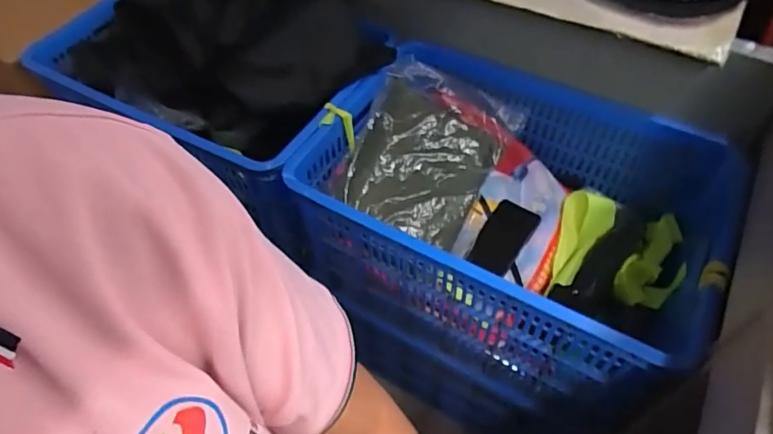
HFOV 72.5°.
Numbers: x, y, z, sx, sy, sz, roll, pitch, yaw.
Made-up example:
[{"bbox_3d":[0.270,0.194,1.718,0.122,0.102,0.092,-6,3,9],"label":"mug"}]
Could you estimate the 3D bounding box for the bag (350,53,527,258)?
[{"bbox_3d":[0.074,-0.108,0.909,0.237,0.040,0.310,29,68,-5],"label":"bag"}]

